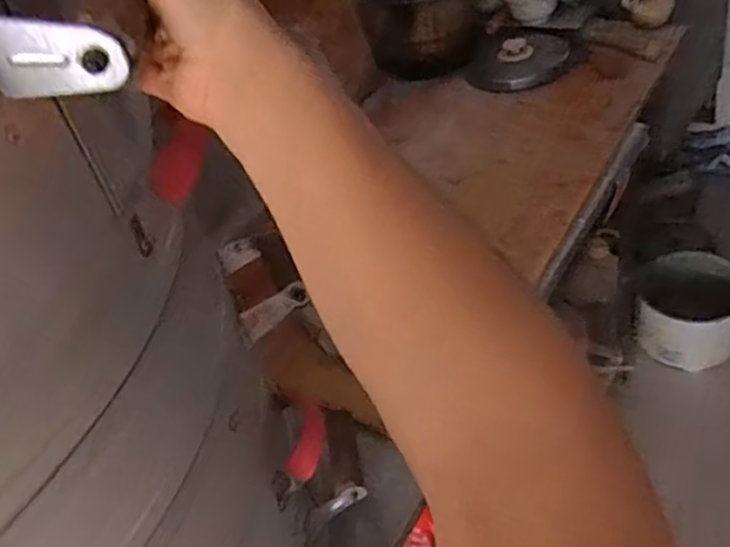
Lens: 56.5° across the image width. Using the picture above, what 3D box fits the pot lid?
[{"bbox_3d":[0.321,-0.461,1.448,0.209,0.043,0.195,-13,50,16],"label":"pot lid"}]

